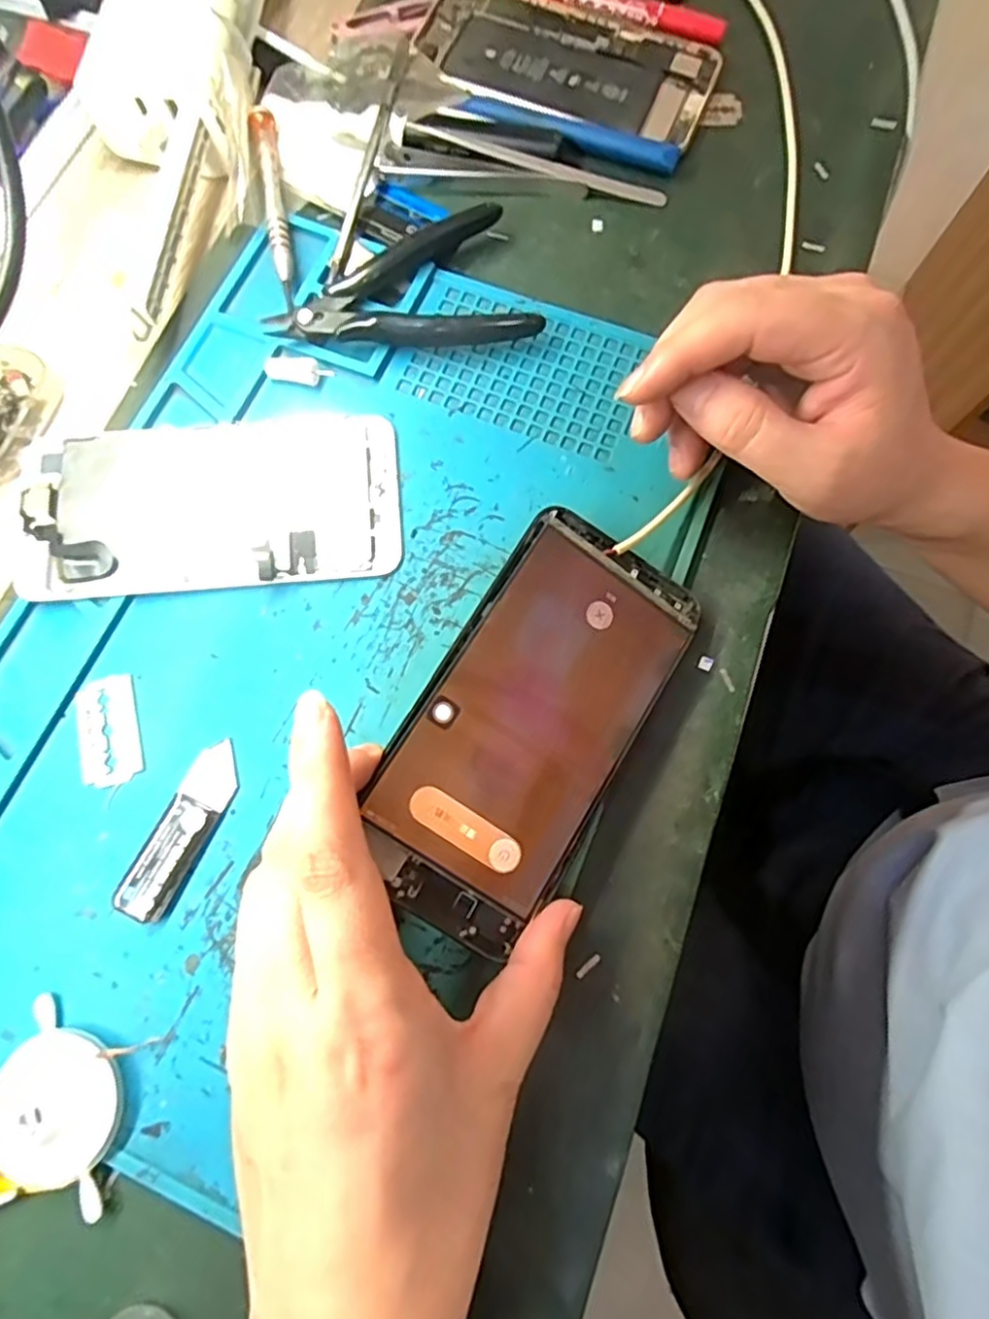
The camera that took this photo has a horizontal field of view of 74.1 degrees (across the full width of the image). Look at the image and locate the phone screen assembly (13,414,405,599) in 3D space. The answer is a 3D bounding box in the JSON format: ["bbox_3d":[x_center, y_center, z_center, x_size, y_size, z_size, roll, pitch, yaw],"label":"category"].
[{"bbox_3d":[-0.117,-0.066,0.276,0.150,0.006,0.076,-5,73,-4],"label":"phone screen assembly"}]

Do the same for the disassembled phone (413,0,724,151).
[{"bbox_3d":[0.037,-0.320,0.350,0.157,0.008,0.083,20,75,6],"label":"disassembled phone"}]

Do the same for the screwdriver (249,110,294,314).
[{"bbox_3d":[-0.105,-0.216,0.310,0.010,0.013,0.109,-10,75,-2],"label":"screwdriver"}]

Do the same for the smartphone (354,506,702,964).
[{"bbox_3d":[0.014,0.020,0.239,0.074,0.014,0.154,33,77,-9],"label":"smartphone"}]

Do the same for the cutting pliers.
[{"bbox_3d":[-0.041,-0.175,0.303,0.115,0.013,0.069,-5,74,-1],"label":"cutting pliers"}]

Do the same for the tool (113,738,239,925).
[{"bbox_3d":[-0.115,0.062,0.242,0.019,0.006,0.066,26,76,7],"label":"tool"}]

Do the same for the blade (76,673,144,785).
[{"bbox_3d":[-0.149,0.028,0.253,0.023,0.004,0.042,-16,75,-4],"label":"blade"}]

